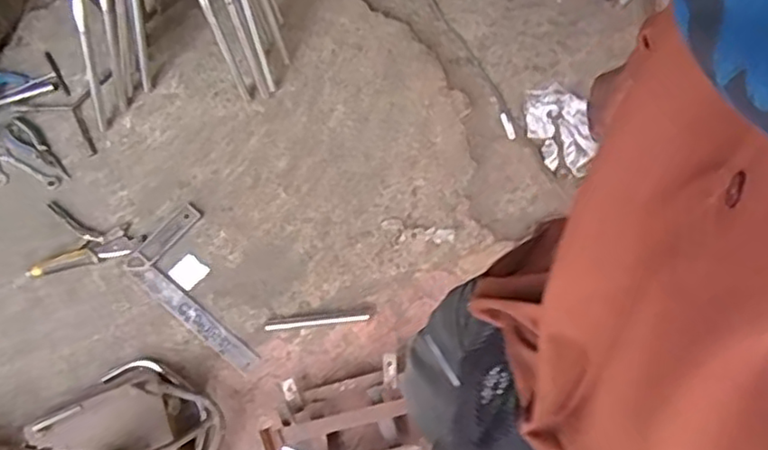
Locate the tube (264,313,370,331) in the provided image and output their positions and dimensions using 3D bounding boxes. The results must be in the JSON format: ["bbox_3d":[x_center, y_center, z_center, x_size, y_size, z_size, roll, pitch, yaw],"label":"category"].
[{"bbox_3d":[-0.137,0.196,1.310,0.208,0.008,0.020,-5,69,-5],"label":"tube"}]

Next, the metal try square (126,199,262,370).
[{"bbox_3d":[-0.354,0.122,1.312,0.344,0.020,0.181,39,72,12],"label":"metal try square"}]

